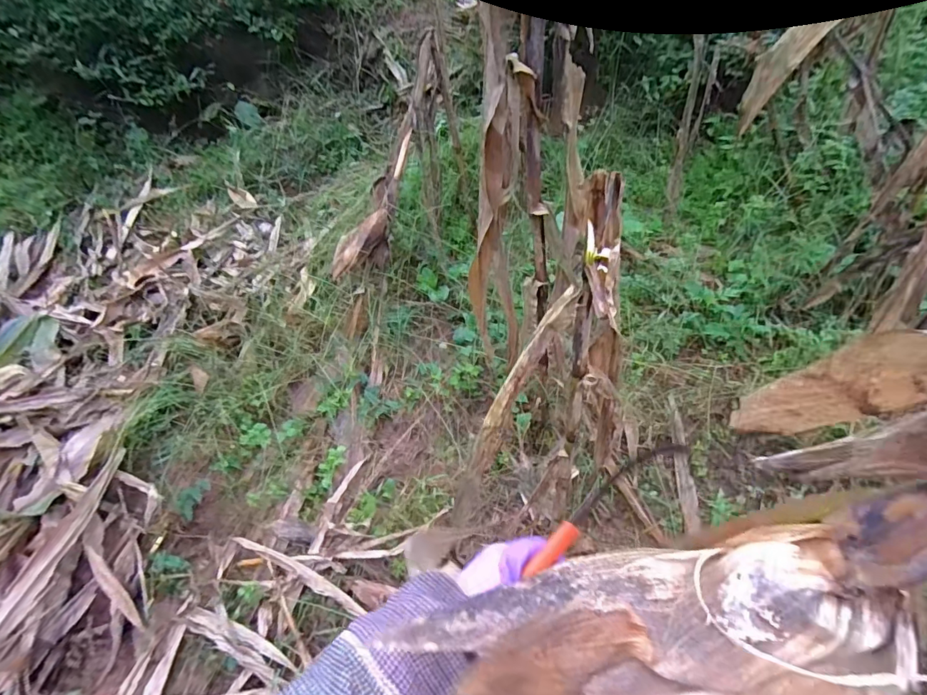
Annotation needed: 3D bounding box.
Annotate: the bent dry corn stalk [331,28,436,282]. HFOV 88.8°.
[{"bbox_3d":[-0.245,-0.600,1.555,0.147,0.132,0.816,16,85,23],"label":"bent dry corn stalk"}]

